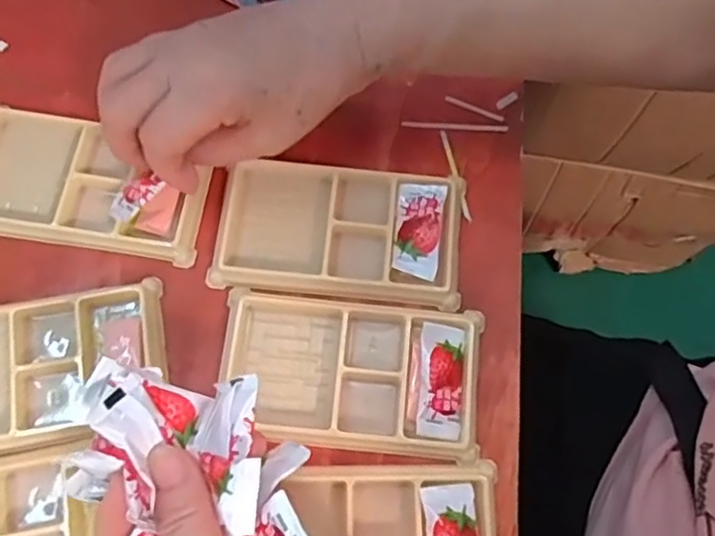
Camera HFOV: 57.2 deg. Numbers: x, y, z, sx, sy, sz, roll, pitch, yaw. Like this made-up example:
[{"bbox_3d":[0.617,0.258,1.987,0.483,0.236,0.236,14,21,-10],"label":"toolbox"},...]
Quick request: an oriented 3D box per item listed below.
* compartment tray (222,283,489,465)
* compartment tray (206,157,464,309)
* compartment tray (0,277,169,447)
[{"bbox_3d":[-0.004,0.055,0.345,0.135,0.010,0.080,6,72,0],"label":"compartment tray"},{"bbox_3d":[-0.009,-0.023,0.371,0.136,0.013,0.079,6,72,1],"label":"compartment tray"},{"bbox_3d":[-0.170,0.053,0.342,0.137,0.011,0.073,-10,72,-5],"label":"compartment tray"}]

